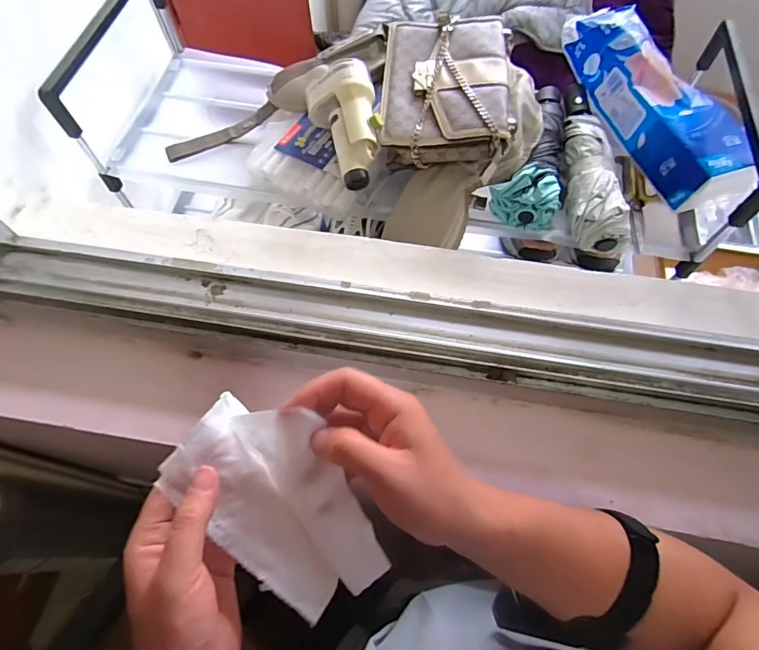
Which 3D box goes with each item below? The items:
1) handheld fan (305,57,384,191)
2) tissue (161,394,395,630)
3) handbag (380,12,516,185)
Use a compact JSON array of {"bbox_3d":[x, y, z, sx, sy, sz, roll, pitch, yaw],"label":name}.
[{"bbox_3d":[-0.039,-0.256,0.593,0.085,0.071,0.164,-15,82,-7],"label":"handheld fan"},{"bbox_3d":[-0.069,0.114,0.290,0.120,0.051,0.128,-10,97,16],"label":"tissue"},{"bbox_3d":[0.087,-0.300,0.593,0.163,0.065,0.237,7,64,4],"label":"handbag"}]

